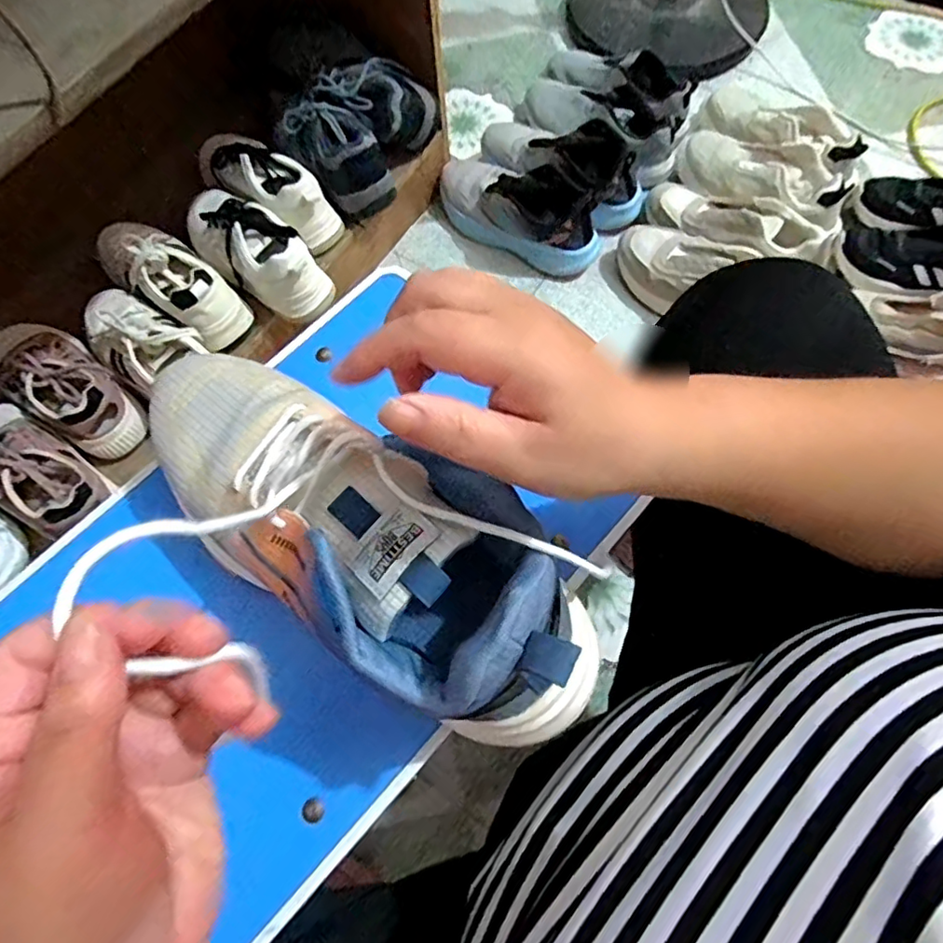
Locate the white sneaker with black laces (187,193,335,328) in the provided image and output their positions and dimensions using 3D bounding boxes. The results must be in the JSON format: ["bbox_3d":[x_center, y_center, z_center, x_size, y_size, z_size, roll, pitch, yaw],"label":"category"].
[{"bbox_3d":[-0.295,-0.296,0.802,0.224,0.106,0.090,36,75,15],"label":"white sneaker with black laces"}]

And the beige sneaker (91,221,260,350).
[{"bbox_3d":[-0.386,-0.258,0.754,0.227,0.083,0.092,38,75,1],"label":"beige sneaker"}]

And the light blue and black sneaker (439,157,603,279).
[{"bbox_3d":[0.071,-0.419,0.926,0.281,0.116,0.105,30,73,13],"label":"light blue and black sneaker"}]

